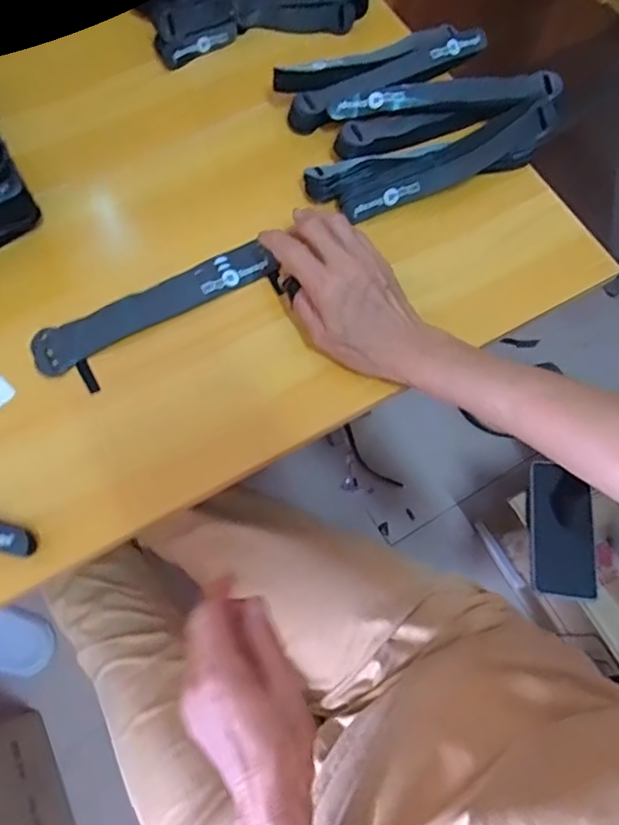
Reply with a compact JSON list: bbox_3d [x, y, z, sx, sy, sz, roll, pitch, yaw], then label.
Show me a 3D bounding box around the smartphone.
[{"bbox_3d":[0.305,0.140,0.686,0.071,0.008,0.154,4,78,4],"label":"smartphone"}]

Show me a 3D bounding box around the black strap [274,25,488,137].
[{"bbox_3d":[0.067,-0.313,0.513,0.196,0.030,0.051,-29,73,-11],"label":"black strap"}]

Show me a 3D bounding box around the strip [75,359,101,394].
[{"bbox_3d":[-0.163,-0.027,0.421,0.009,0.004,0.028,-27,73,-10],"label":"strip"}]

